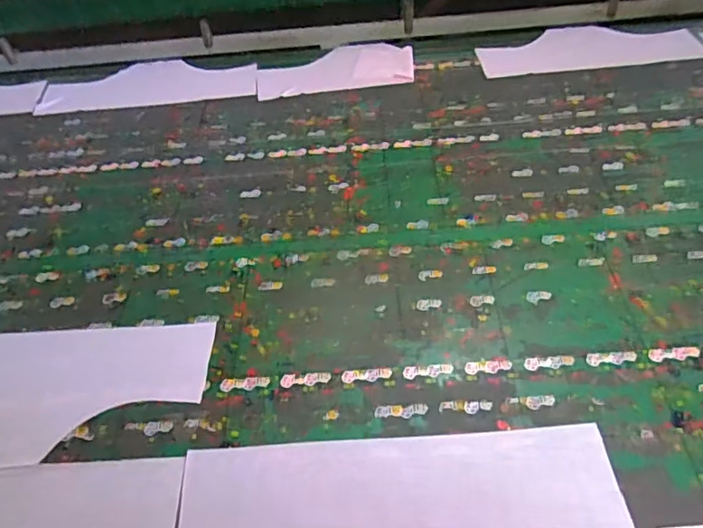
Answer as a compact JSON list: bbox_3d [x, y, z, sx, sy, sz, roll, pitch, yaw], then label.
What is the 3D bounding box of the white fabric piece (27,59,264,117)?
[{"bbox_3d":[-0.433,-0.385,1.147,0.465,0.014,0.167,-3,48,4],"label":"white fabric piece"}]

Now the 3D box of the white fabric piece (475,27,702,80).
[{"bbox_3d":[0.492,-0.453,1.130,0.452,0.011,0.156,-5,52,-1],"label":"white fabric piece"}]

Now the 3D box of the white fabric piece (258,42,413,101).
[{"bbox_3d":[-0.034,-0.419,1.143,0.322,0.010,0.177,-7,48,0],"label":"white fabric piece"}]

